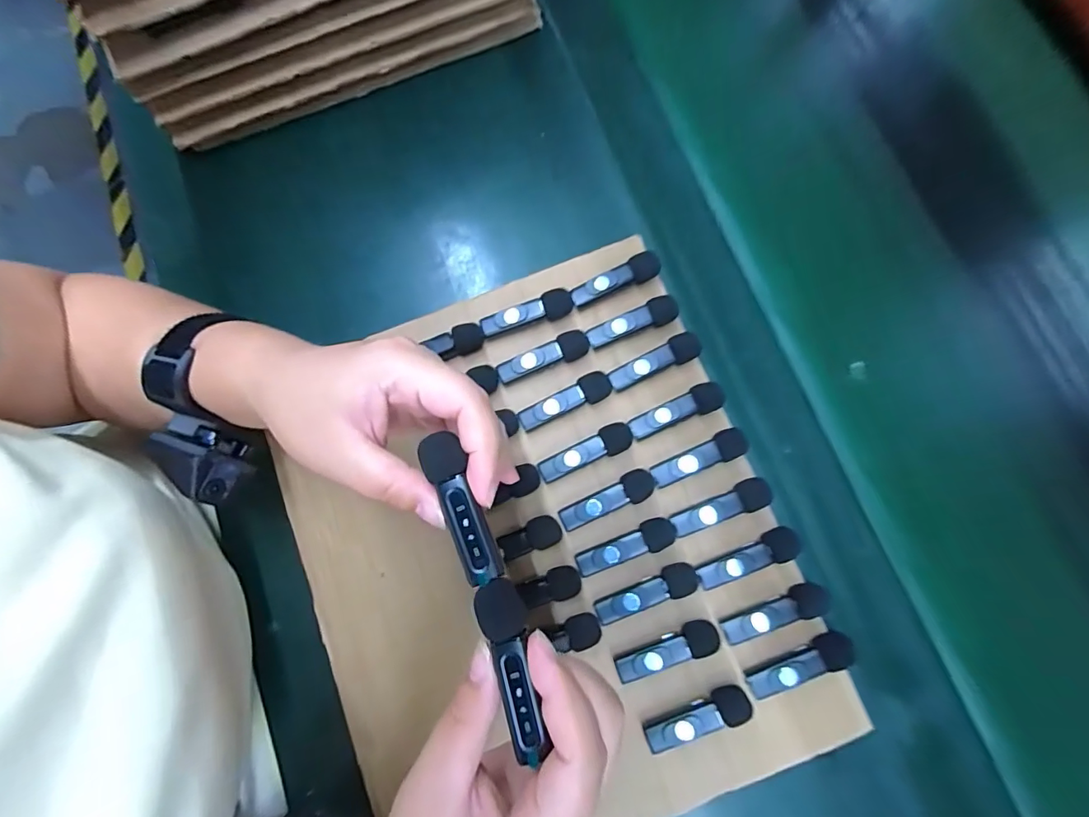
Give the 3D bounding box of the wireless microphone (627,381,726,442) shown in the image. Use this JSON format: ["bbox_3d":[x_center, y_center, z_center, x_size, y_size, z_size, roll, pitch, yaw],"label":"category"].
[{"bbox_3d":[0.087,0.003,0.307,0.063,0.018,0.019,-24,80,-6],"label":"wireless microphone"}]

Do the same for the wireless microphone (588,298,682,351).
[{"bbox_3d":[0.060,-0.059,0.318,0.063,0.011,0.018,-19,79,-5],"label":"wireless microphone"}]

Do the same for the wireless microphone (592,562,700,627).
[{"bbox_3d":[0.063,0.115,0.287,0.065,0.013,0.019,-20,79,-5],"label":"wireless microphone"}]

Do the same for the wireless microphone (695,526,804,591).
[{"bbox_3d":[0.127,0.094,0.288,0.065,0.015,0.018,-24,80,-6],"label":"wireless microphone"}]

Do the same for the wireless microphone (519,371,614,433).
[{"bbox_3d":[0.013,-0.005,0.312,0.065,0.019,0.019,-21,80,-6],"label":"wireless microphone"}]

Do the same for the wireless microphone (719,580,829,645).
[{"bbox_3d":[0.139,0.124,0.278,0.063,0.011,0.017,-19,79,-5],"label":"wireless microphone"}]

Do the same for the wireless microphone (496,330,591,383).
[{"bbox_3d":[-0.001,-0.035,0.319,0.064,0.016,0.018,-17,79,-5],"label":"wireless microphone"}]

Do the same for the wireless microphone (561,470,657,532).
[{"bbox_3d":[0.041,0.059,0.298,0.064,0.012,0.019,-24,80,-6],"label":"wireless microphone"}]

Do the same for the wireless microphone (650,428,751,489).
[{"bbox_3d":[0.100,0.032,0.302,0.063,0.014,0.019,-20,80,-6],"label":"wireless microphone"}]

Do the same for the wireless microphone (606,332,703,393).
[{"bbox_3d":[0.074,-0.030,0.314,0.063,0.017,0.018,-24,80,-6],"label":"wireless microphone"}]

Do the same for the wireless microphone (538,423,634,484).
[{"bbox_3d":[0.027,0.030,0.307,0.064,0.018,0.018,-24,80,-6],"label":"wireless microphone"}]

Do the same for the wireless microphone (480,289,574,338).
[{"bbox_3d":[-0.012,-0.066,0.325,0.064,0.015,0.017,-17,79,-5],"label":"wireless microphone"}]

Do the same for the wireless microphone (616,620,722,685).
[{"bbox_3d":[0.074,0.147,0.283,0.063,0.017,0.019,-18,79,-5],"label":"wireless microphone"}]

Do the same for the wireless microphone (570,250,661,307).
[{"bbox_3d":[0.050,-0.089,0.323,0.064,0.014,0.017,-24,80,-6],"label":"wireless microphone"}]

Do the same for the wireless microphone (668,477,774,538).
[{"bbox_3d":[0.112,0.063,0.295,0.064,0.016,0.019,-19,79,-5],"label":"wireless microphone"}]

